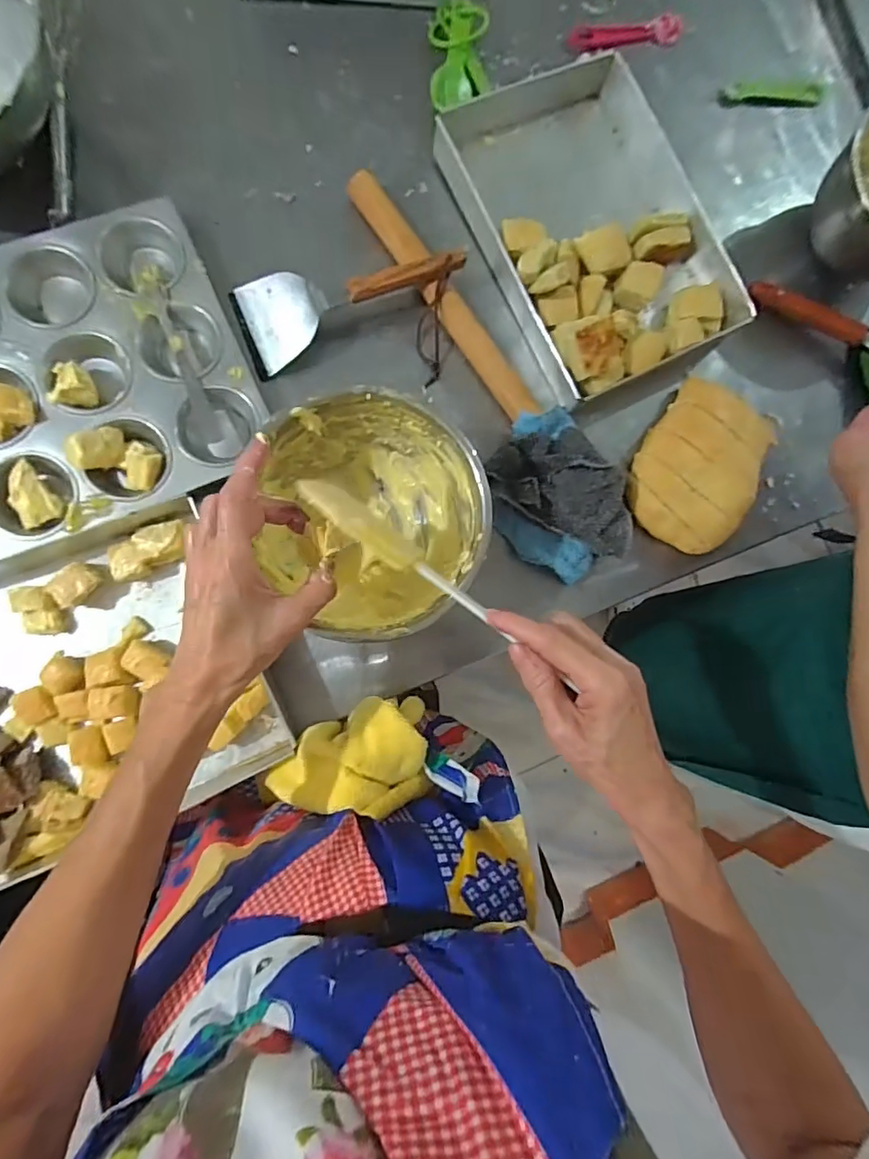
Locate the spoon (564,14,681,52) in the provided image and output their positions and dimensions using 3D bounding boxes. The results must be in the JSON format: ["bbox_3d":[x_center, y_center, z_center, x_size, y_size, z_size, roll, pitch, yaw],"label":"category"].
[{"bbox_3d":[0.210,-0.598,0.582,0.126,0.020,0.025,-11,87,-9],"label":"spoon"}]

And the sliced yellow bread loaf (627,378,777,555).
[{"bbox_3d":[0.265,-0.112,0.537,0.116,0.041,0.157,29,81,-3],"label":"sliced yellow bread loaf"}]

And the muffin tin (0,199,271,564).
[{"bbox_3d":[-0.337,-0.161,0.459,0.336,0.039,0.251,-23,88,-10],"label":"muffin tin"}]

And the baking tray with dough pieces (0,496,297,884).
[{"bbox_3d":[-0.321,0.102,0.430,0.325,0.045,0.255,-22,87,-9],"label":"baking tray with dough pieces"}]

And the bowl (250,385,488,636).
[{"bbox_3d":[-0.051,-0.046,0.452,0.170,0.103,0.186,1,85,-8],"label":"bowl"}]

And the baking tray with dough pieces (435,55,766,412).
[{"bbox_3d":[0.159,-0.359,0.539,0.223,0.057,0.323,-26,89,-10],"label":"baking tray with dough pieces"}]

